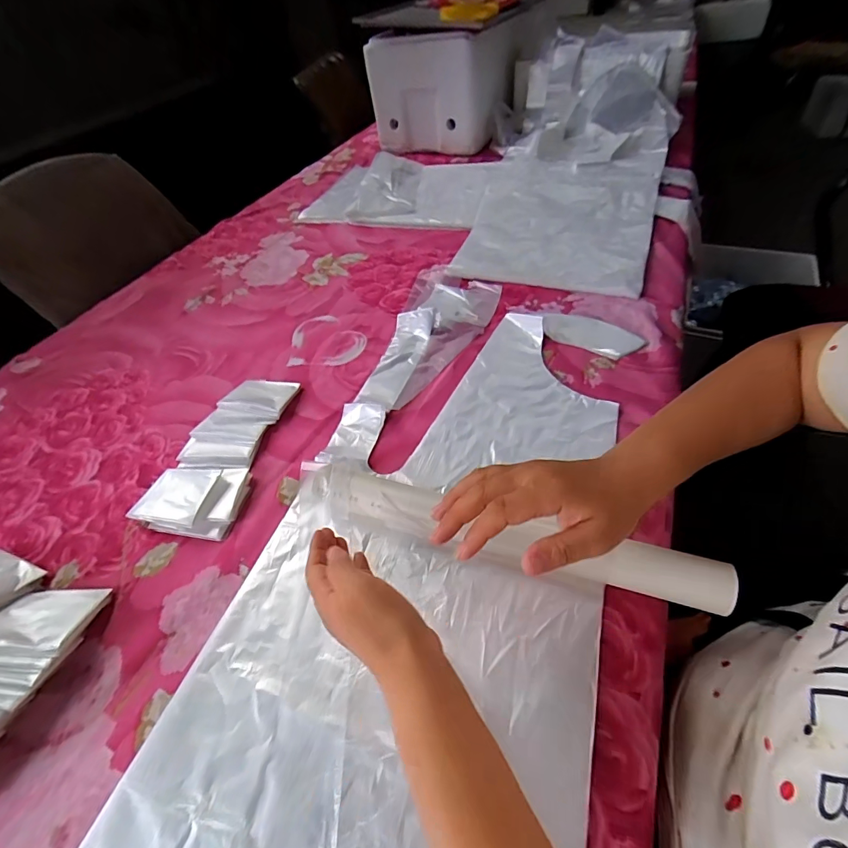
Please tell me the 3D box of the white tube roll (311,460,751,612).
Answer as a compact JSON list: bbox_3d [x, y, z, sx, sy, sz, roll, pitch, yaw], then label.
[{"bbox_3d":[0.064,0.095,0.372,0.354,0.039,0.041,12,52,16],"label":"white tube roll"}]

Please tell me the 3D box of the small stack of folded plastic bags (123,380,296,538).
[{"bbox_3d":[-0.233,0.024,0.490,0.102,0.023,0.219,5,50,10],"label":"small stack of folded plastic bags"}]

